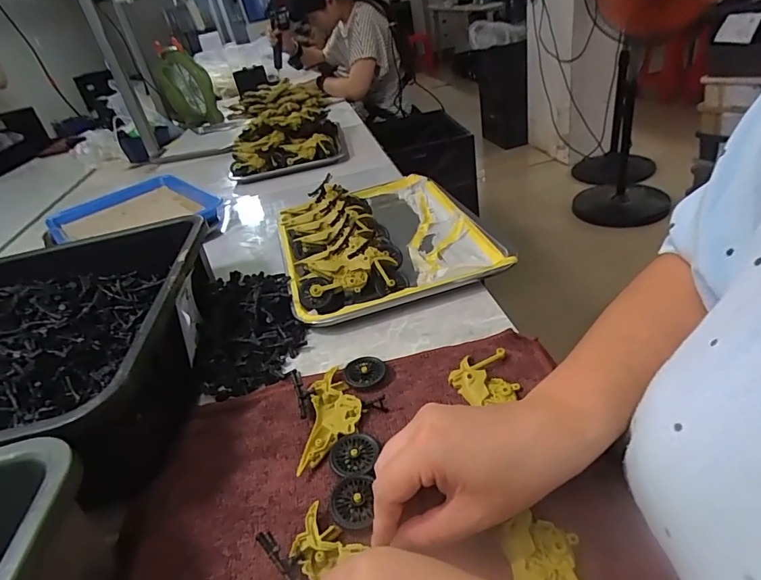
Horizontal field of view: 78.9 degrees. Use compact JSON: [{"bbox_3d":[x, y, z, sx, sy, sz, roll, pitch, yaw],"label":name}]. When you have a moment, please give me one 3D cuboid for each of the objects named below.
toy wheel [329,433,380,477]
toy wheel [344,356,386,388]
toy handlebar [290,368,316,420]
[{"bbox_3d":[-0.020,0.121,0.340,0.036,0.008,0.033,-9,32,6],"label":"toy wheel"},{"bbox_3d":[-0.013,0.073,0.408,0.035,0.010,0.033,-9,32,6],"label":"toy wheel"},{"bbox_3d":[-0.064,0.086,0.394,0.017,0.004,0.049,-15,46,-13],"label":"toy handlebar"}]

